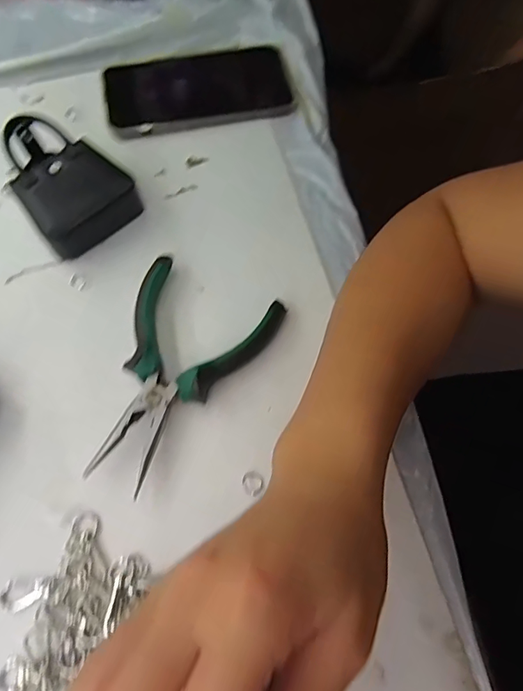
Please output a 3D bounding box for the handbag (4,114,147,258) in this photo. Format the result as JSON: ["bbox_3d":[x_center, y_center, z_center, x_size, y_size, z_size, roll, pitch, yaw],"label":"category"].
[{"bbox_3d":[-0.145,-0.121,0.348,0.075,0.044,0.092,-36,71,-14],"label":"handbag"}]

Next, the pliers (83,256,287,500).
[{"bbox_3d":[-0.056,0.017,0.302,0.097,0.015,0.145,20,68,9],"label":"pliers"}]

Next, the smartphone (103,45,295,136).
[{"bbox_3d":[-0.055,-0.222,0.408,0.155,0.012,0.083,-9,67,-4],"label":"smartphone"}]

